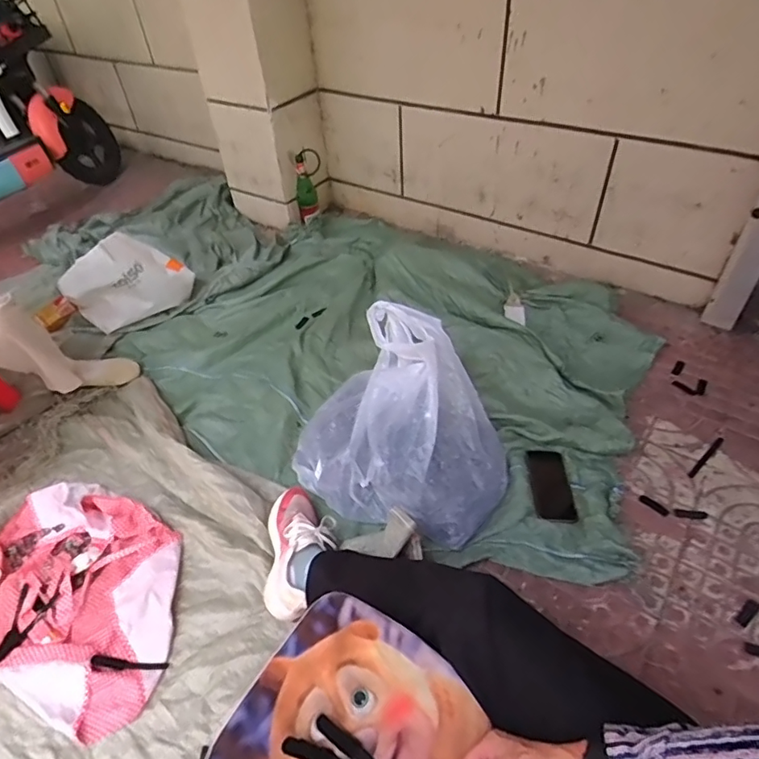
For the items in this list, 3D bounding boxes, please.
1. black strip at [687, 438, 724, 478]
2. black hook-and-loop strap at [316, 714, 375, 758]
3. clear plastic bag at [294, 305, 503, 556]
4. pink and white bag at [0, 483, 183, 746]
[{"bbox_3d":[0.705,0.168,1.087,0.137,0.008,0.014,-38,54,-19],"label":"black strip"},{"bbox_3d":[-0.011,0.407,0.540,0.133,0.014,0.018,23,50,25],"label":"black hook-and-loop strap"},{"bbox_3d":[0.059,0.092,1.037,0.418,0.230,0.388,25,51,27],"label":"clear plastic bag"},{"bbox_3d":[-0.557,0.376,0.927,0.489,0.055,0.331,20,49,23],"label":"pink and white bag"}]

